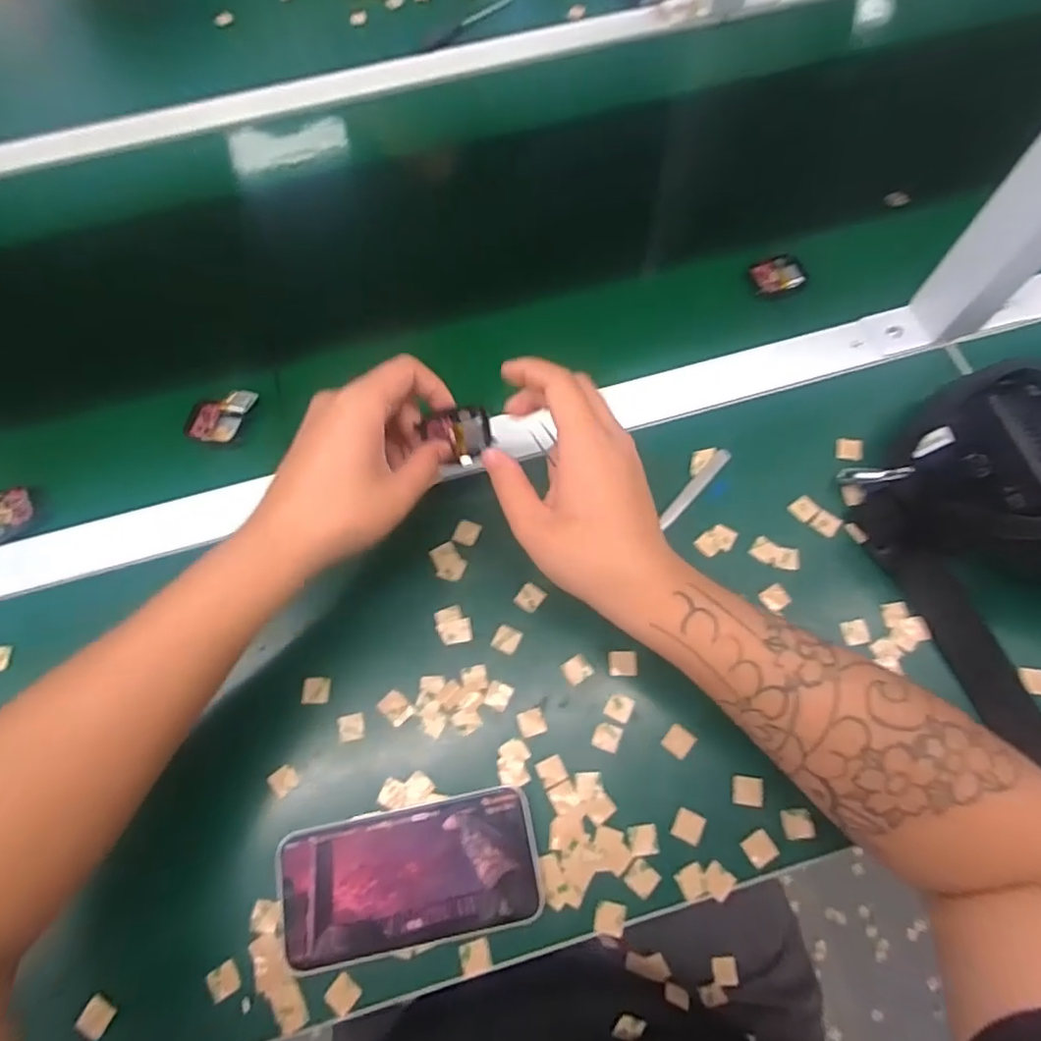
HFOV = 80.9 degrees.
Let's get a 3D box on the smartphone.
[{"bbox_3d":[-0.063,0.206,0.353,0.147,0.011,0.072,-11,68,-2],"label":"smartphone"}]

